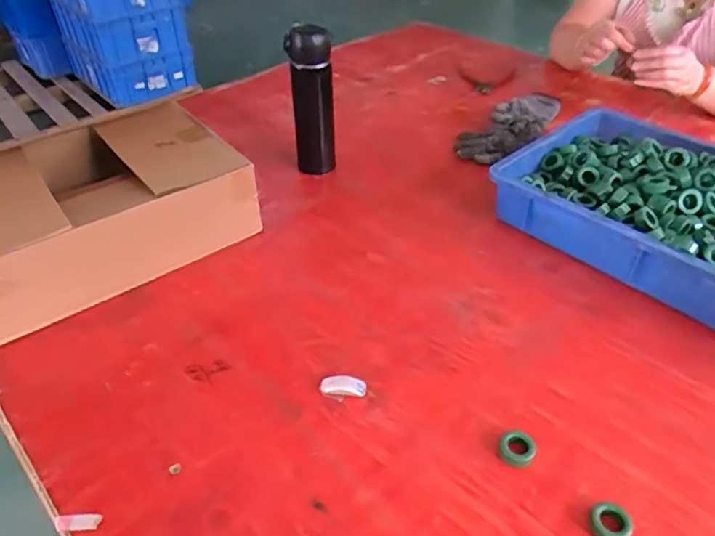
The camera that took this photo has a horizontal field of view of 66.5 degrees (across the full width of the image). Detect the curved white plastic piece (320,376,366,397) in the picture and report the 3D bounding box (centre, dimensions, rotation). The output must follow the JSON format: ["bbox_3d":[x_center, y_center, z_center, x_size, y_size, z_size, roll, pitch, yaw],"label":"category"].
[{"bbox_3d":[-0.014,0.118,0.550,0.046,0.009,0.019,1,40,2],"label":"curved white plastic piece"}]

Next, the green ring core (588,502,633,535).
[{"bbox_3d":[0.202,0.205,0.436,0.031,0.014,0.029,0,40,0],"label":"green ring core"}]

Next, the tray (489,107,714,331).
[{"bbox_3d":[0.428,-0.065,0.707,0.296,0.085,0.432,-31,49,-31],"label":"tray"}]

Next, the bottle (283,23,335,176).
[{"bbox_3d":[-0.069,-0.253,0.840,0.060,0.234,0.054,0,40,0],"label":"bottle"}]

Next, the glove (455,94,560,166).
[{"bbox_3d":[0.278,-0.250,0.968,0.090,0.040,0.271,28,47,29],"label":"glove"}]

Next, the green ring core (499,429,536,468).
[{"bbox_3d":[0.143,0.162,0.489,0.030,0.014,0.032,0,40,0],"label":"green ring core"}]

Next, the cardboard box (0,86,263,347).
[{"bbox_3d":[-0.333,-0.080,0.698,0.339,0.128,0.283,-28,47,-29],"label":"cardboard box"}]

